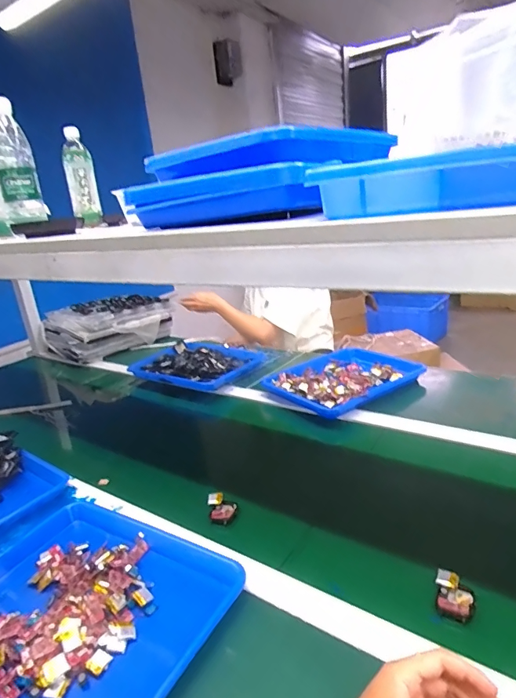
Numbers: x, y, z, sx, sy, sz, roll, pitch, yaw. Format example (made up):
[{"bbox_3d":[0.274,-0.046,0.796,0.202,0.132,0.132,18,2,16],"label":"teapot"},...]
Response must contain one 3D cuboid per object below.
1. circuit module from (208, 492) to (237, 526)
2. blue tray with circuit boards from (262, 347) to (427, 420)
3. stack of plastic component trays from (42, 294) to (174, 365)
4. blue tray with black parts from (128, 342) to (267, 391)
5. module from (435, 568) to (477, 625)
[{"bbox_3d":[-0.054,0.242,0.671,0.039,0.006,0.055,-10,40,-11],"label":"circuit module"},{"bbox_3d":[0.206,0.063,1.050,0.316,0.035,0.250,-20,23,-34],"label":"blue tray with circuit boards"},{"bbox_3d":[-0.507,-0.091,1.538,0.384,0.140,0.274,-21,24,-36],"label":"stack of plastic component trays"},{"bbox_3d":[-0.167,0.038,1.252,0.333,0.039,0.260,6,23,32],"label":"blue tray with black parts"},{"bbox_3d":[0.219,0.273,0.492,0.039,0.015,0.048,2,21,22],"label":"module"}]

